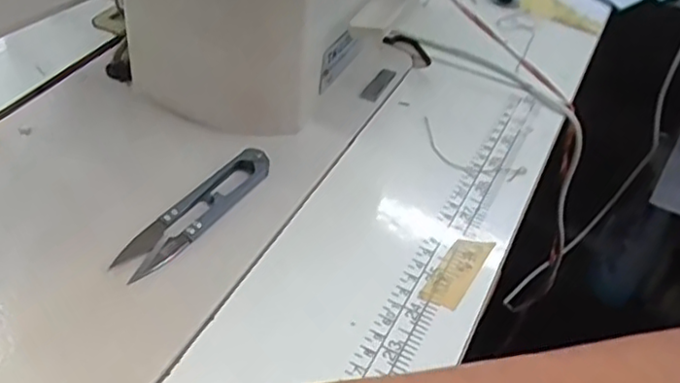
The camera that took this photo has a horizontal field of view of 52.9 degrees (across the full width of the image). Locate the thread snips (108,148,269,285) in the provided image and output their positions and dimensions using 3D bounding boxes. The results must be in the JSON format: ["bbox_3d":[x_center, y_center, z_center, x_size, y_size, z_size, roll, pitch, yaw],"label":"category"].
[{"bbox_3d":[-0.072,0.009,0.348,0.025,0.010,0.100,31,47,24],"label":"thread snips"}]

